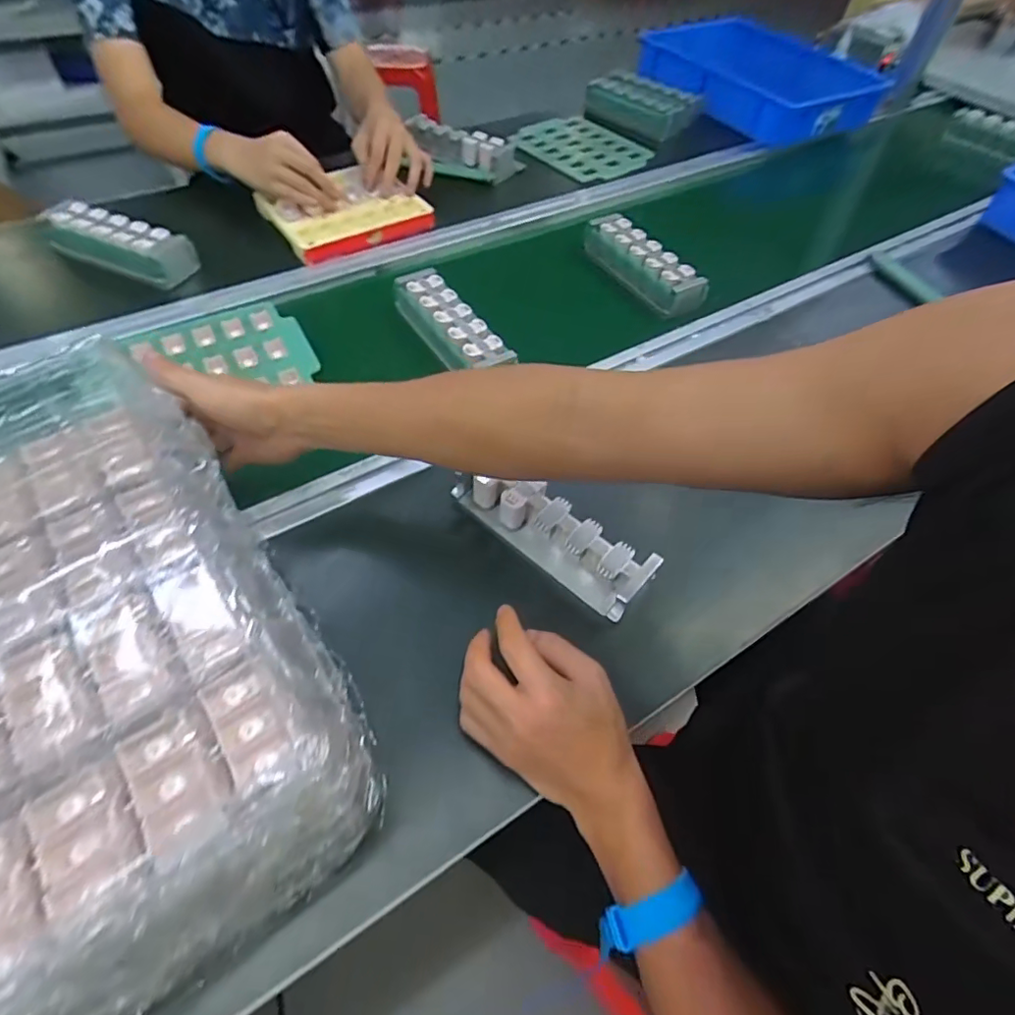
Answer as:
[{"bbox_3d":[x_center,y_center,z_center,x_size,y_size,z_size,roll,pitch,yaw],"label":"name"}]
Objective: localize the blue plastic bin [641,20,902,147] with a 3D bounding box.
[{"bbox_3d":[0.481,-0.852,1.082,0.330,0.079,0.395,-28,60,-22],"label":"blue plastic bin"}]

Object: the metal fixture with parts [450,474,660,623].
[{"bbox_3d":[0.036,0.017,0.482,0.188,0.044,0.054,37,60,21],"label":"metal fixture with parts"}]

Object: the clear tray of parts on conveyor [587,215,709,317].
[{"bbox_3d":[0.183,-0.329,0.753,0.065,0.049,0.194,-22,58,-18],"label":"clear tray of parts on conveyor"}]

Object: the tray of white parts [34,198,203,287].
[{"bbox_3d":[-0.498,-0.340,0.706,0.204,0.041,0.060,21,56,11],"label":"tray of white parts"}]

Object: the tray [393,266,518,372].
[{"bbox_3d":[-0.066,-0.213,0.647,0.062,0.038,0.187,-30,61,-23],"label":"tray"}]

